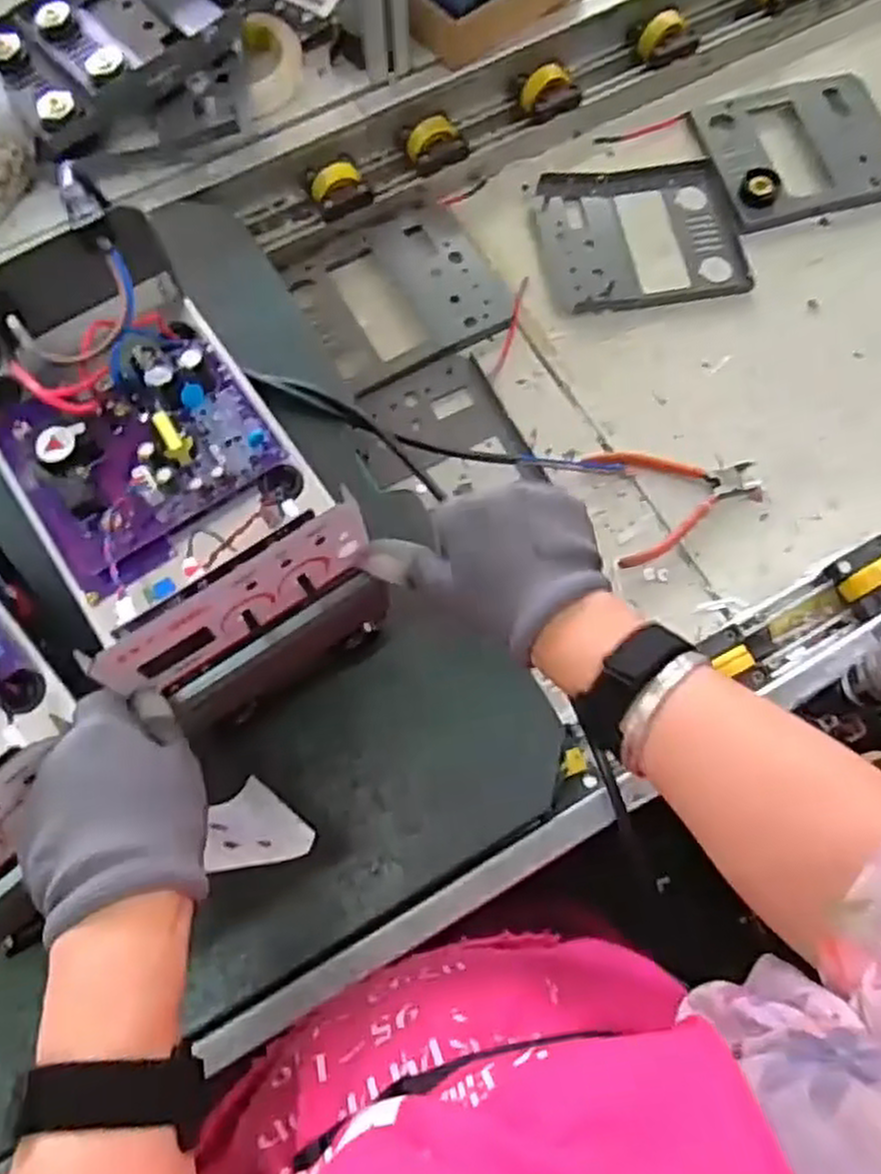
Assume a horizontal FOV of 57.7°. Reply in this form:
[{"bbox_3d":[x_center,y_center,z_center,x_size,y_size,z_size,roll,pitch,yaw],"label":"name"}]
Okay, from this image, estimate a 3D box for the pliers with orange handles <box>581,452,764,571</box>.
[{"bbox_3d":[0.207,-0.084,0.698,0.137,0.014,0.107,-15,73,-4],"label":"pliers with orange handles"}]

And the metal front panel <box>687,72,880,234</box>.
[{"bbox_3d":[0.362,-0.443,0.804,0.187,0.019,0.160,-14,73,-4],"label":"metal front panel"}]

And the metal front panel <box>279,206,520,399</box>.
[{"bbox_3d":[-0.039,-0.275,0.752,0.177,0.016,0.156,-27,74,-8],"label":"metal front panel"}]

